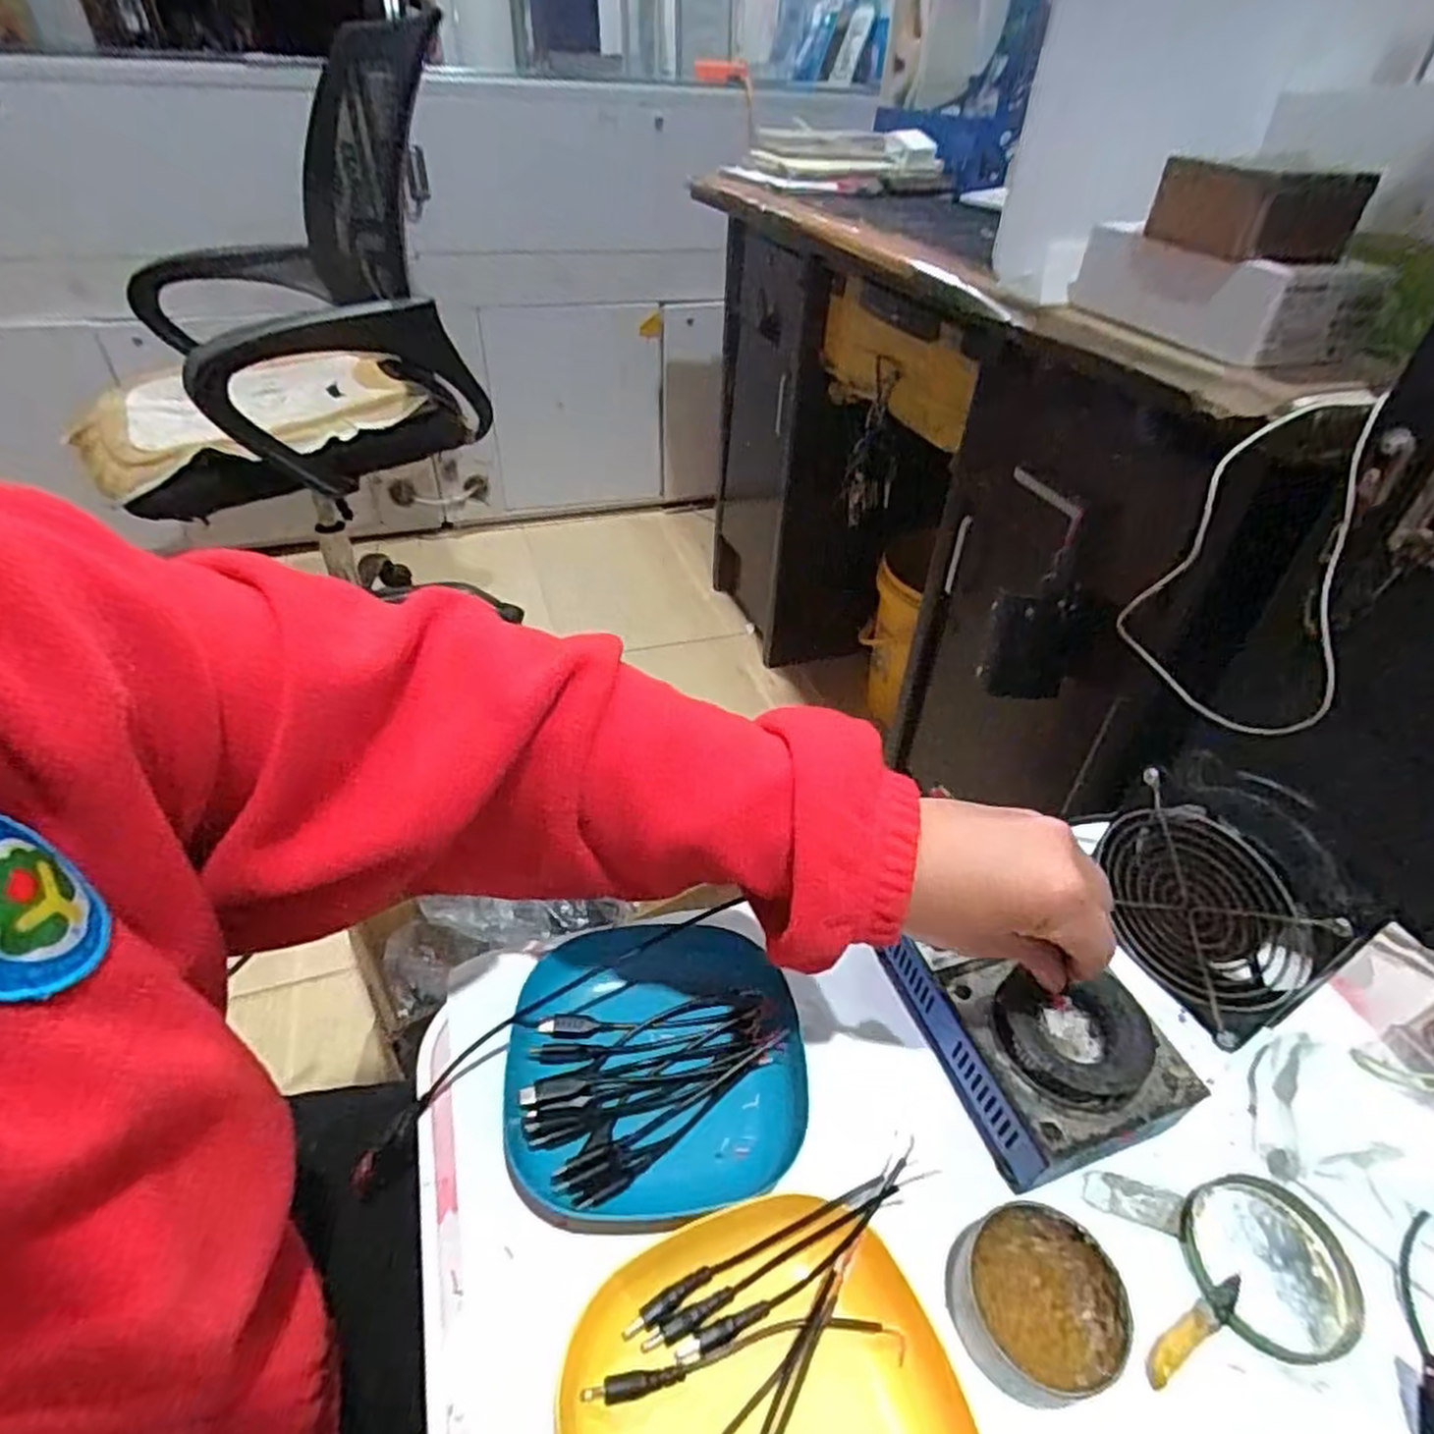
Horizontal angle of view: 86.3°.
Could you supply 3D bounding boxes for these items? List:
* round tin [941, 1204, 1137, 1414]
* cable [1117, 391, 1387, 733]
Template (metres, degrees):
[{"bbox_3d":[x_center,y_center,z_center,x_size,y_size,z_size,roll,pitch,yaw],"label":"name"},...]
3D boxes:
[{"bbox_3d":[0.132,0.242,0.318,0.066,0.029,0.060,1,41,-1],"label":"round tin"},{"bbox_3d":[0.369,-0.095,0.524,0.131,0.236,0.075,19,43,18],"label":"cable"}]

